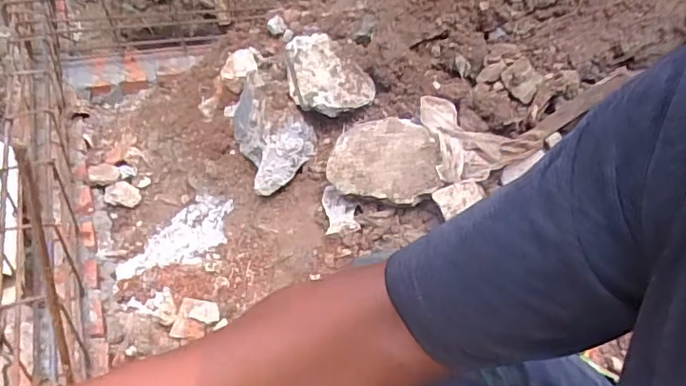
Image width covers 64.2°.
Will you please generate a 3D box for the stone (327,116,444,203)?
[{"bbox_3d":[0.075,-0.051,0.969,0.186,0.080,0.144,-1,76,10],"label":"stone"}]

